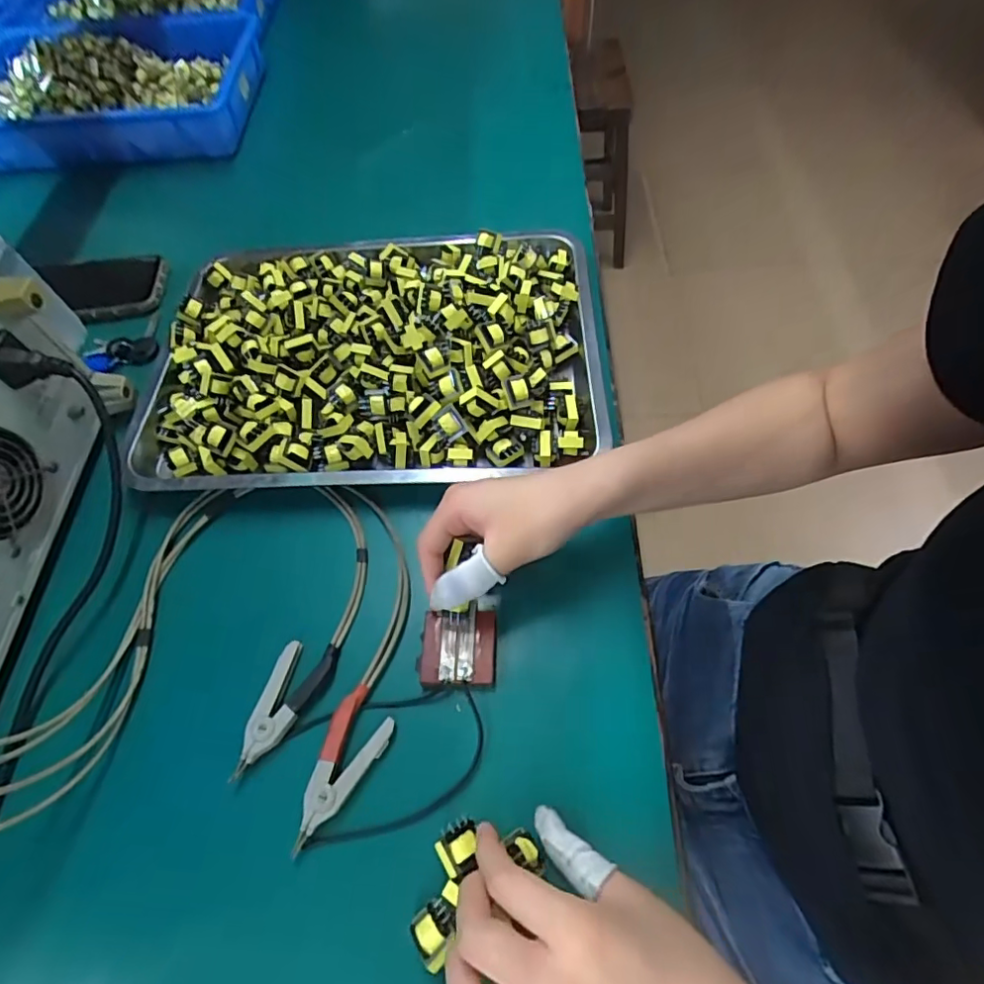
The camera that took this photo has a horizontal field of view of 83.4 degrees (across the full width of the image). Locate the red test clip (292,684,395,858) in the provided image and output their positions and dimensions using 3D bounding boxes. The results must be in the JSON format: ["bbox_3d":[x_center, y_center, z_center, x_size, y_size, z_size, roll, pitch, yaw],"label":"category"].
[{"bbox_3d":[-0.096,0.170,0.342,0.038,0.009,0.091,27,65,15],"label":"red test clip"}]

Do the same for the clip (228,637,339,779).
[{"bbox_3d":[-0.134,0.141,0.360,0.040,0.009,0.087,14,62,9],"label":"clip"}]

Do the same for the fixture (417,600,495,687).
[{"bbox_3d":[-0.024,0.104,0.371,0.050,0.018,0.050,2,61,2],"label":"fixture"}]

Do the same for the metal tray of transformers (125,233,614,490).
[{"bbox_3d":[-0.104,-0.136,0.484,0.389,0.067,0.285,-1,61,1],"label":"metal tray of transformers"}]

